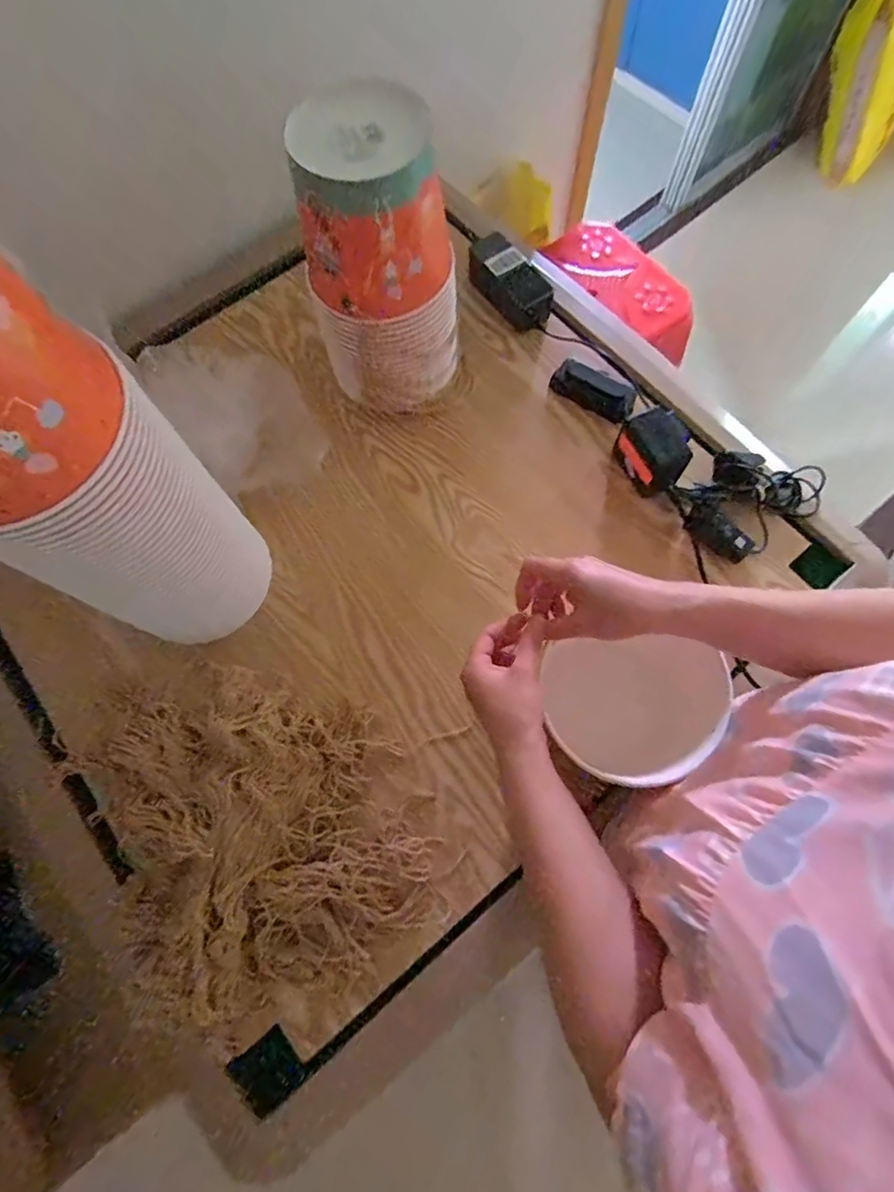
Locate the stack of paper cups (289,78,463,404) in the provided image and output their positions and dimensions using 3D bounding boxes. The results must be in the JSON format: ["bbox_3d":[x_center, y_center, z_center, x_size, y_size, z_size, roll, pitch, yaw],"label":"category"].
[{"bbox_3d":[-0.065,-0.335,0.606,0.152,0.279,0.121,-9,71,-2],"label":"stack of paper cups"}]

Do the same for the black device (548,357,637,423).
[{"bbox_3d":[0.188,-0.265,0.707,0.107,0.021,0.045,30,74,11],"label":"black device"}]

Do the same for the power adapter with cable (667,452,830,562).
[{"bbox_3d":[0.347,-0.114,0.646,0.153,0.040,0.114,-32,73,-9],"label":"power adapter with cable"}]

